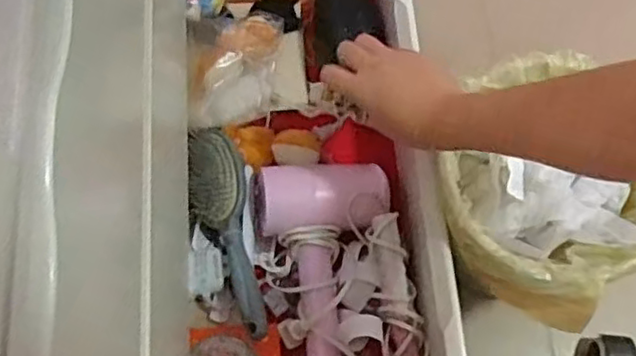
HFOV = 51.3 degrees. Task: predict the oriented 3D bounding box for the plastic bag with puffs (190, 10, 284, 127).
[{"bbox_3d":[-0.095,-0.126,0.754,0.093,0.041,0.160,5,68,1],"label":"plastic bag with puffs"}]

